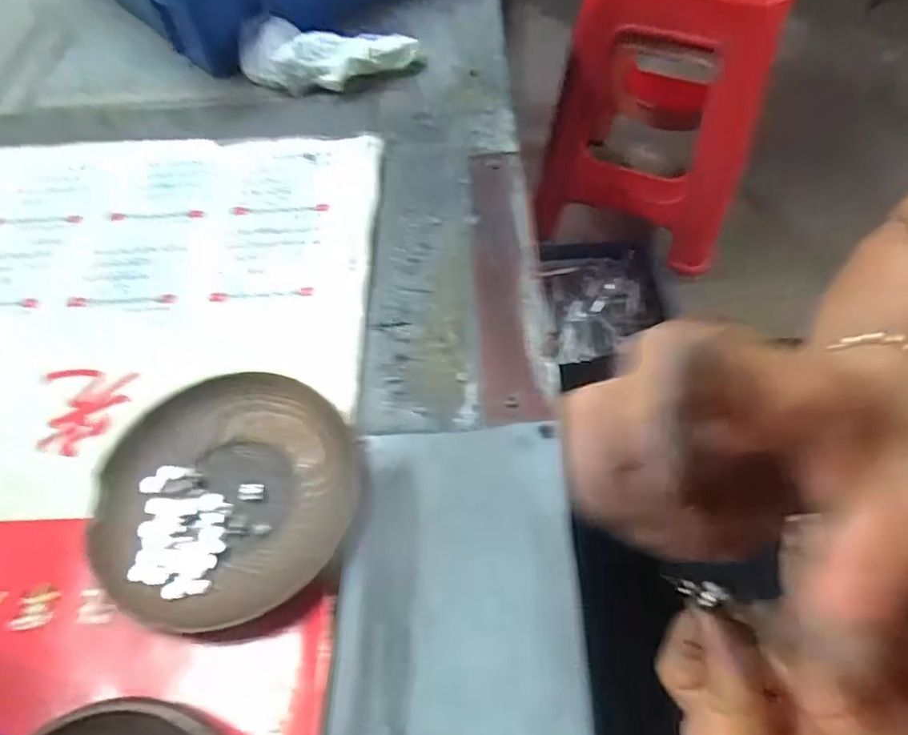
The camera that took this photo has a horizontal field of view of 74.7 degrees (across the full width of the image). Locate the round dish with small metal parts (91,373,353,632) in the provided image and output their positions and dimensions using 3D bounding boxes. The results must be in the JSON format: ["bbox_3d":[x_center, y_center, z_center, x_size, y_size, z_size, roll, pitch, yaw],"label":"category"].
[{"bbox_3d":[-0.100,0.054,0.267,0.111,0.014,0.110,-2,56,3],"label":"round dish with small metal parts"}]

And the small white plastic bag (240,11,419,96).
[{"bbox_3d":[-0.092,-0.232,0.437,0.127,0.032,0.049,5,57,7],"label":"small white plastic bag"}]

